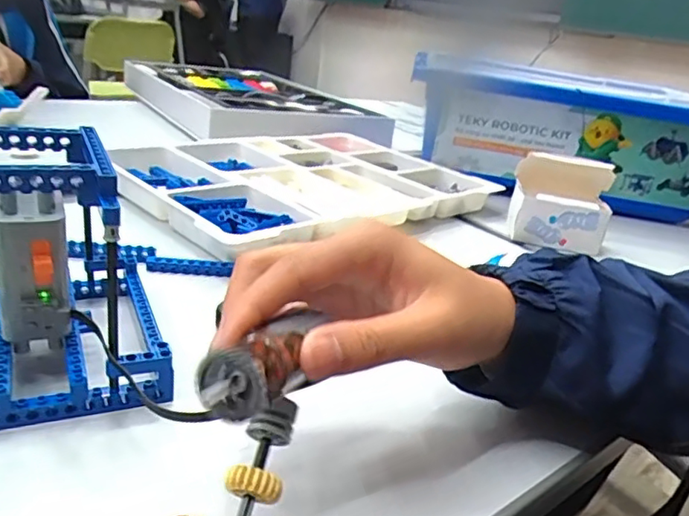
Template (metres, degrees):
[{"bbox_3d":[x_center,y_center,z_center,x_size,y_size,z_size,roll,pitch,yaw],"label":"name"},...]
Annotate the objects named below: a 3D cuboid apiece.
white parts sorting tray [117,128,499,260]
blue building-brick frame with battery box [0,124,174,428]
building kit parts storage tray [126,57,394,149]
[{"bbox_3d":[-0.044,-0.085,0.642,0.385,0.035,0.267,-14,31,-43],"label":"white parts sorting tray"},{"bbox_3d":[-0.165,-0.004,0.305,0.131,0.120,0.134,-4,26,-28],"label":"blue building-brick frame with battery box"},{"bbox_3d":[-0.142,-0.265,0.981,0.311,0.053,0.538,-6,24,-28],"label":"building kit parts storage tray"}]

